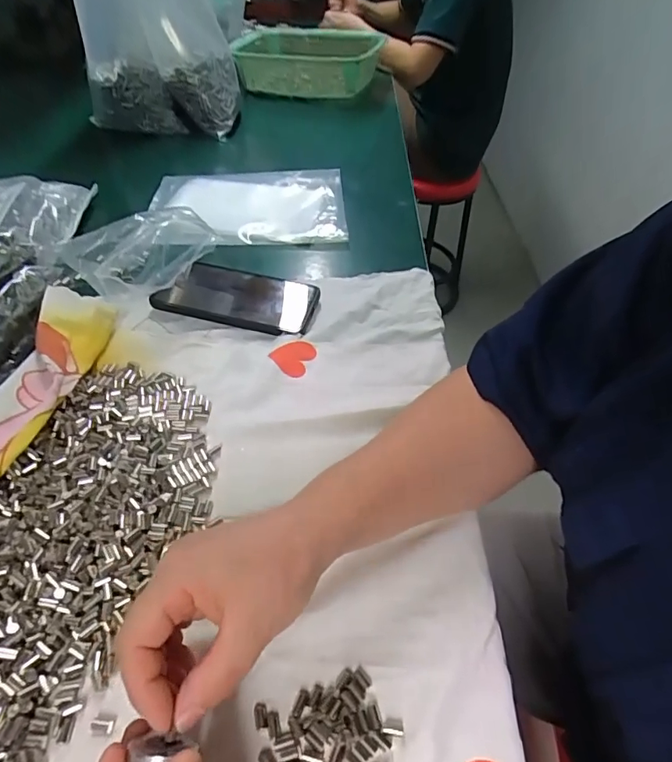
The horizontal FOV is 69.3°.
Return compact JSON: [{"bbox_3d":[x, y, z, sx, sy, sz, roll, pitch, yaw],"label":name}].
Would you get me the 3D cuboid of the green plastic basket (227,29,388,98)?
[{"bbox_3d":[-0.054,-0.627,0.958,0.269,0.095,0.209,10,47,6],"label":"green plastic basket"}]

